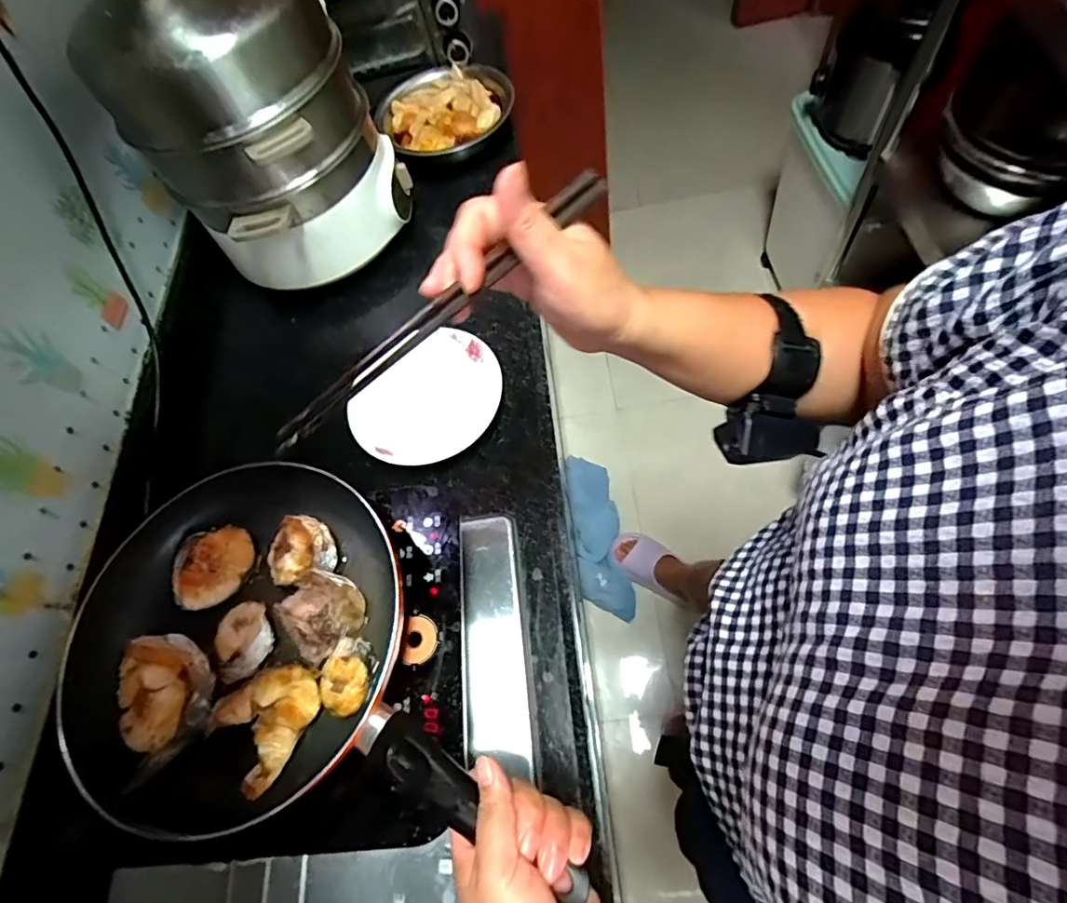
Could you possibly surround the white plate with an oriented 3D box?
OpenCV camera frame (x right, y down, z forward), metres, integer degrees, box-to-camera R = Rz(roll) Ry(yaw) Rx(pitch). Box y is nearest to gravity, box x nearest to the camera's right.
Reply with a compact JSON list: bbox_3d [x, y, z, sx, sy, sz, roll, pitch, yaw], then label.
[{"bbox_3d":[-0.135,-0.073,0.673,0.180,0.023,0.193,-1,64,3],"label":"white plate"}]

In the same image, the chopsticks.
[{"bbox_3d":[-0.062,-0.072,0.305,0.243,0.016,0.017,-34,63,18],"label":"chopsticks"}]

